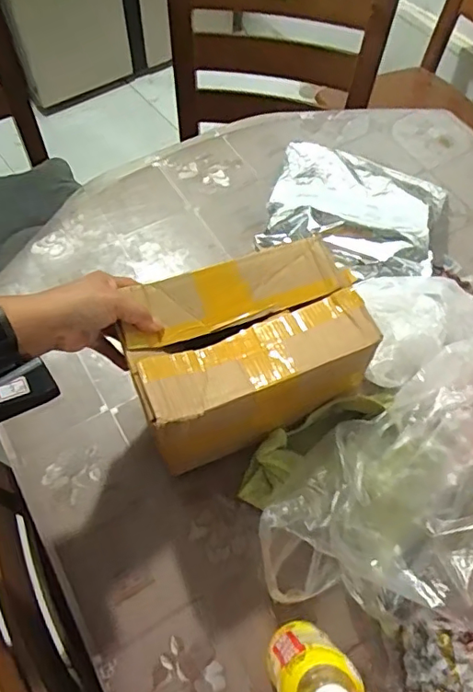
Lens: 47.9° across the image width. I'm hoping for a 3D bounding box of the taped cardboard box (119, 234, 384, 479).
[{"bbox_3d":[0.006,0.007,0.562,0.223,0.138,0.145,-20,63,-12],"label":"taped cardboard box"}]

